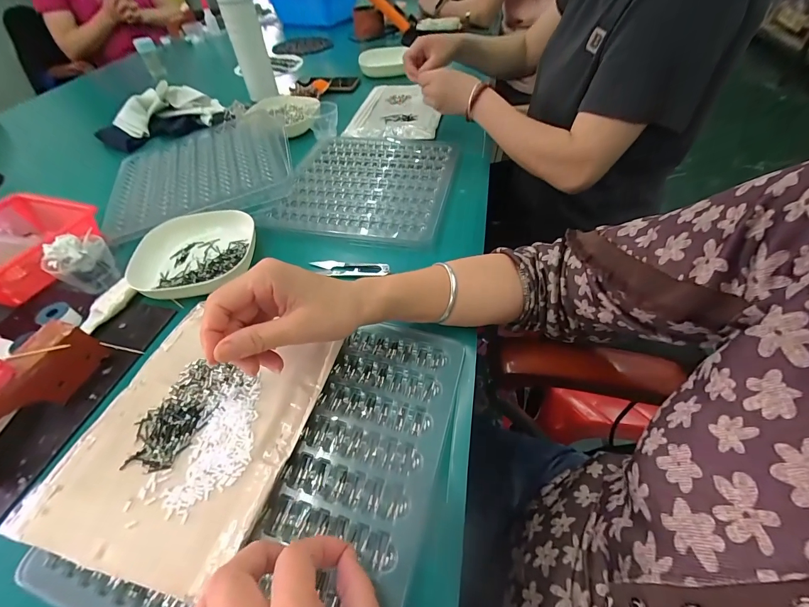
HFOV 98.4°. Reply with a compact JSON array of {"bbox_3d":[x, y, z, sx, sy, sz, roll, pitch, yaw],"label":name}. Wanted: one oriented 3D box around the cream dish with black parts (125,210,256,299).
[{"bbox_3d":[-0.265,-0.066,0.444,0.131,0.030,0.135,-3,49,4],"label":"cream dish with black parts"}]

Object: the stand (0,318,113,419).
[{"bbox_3d":[-0.338,0.082,0.309,0.038,0.053,0.131,8,51,13],"label":"stand"}]

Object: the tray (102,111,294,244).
[{"bbox_3d":[-0.336,-0.229,0.577,0.278,0.031,0.294,-19,53,-5],"label":"tray"}]

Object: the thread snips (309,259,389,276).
[{"bbox_3d":[-0.068,-0.044,0.428,0.100,0.011,0.023,7,50,12],"label":"thread snips"}]

